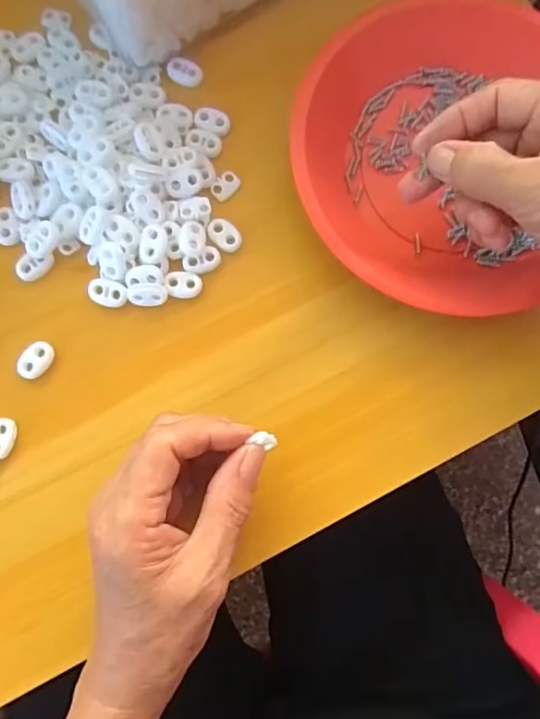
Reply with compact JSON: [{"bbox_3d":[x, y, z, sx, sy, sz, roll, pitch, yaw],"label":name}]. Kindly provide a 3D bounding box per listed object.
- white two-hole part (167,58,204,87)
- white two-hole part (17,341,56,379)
[{"bbox_3d":[-0.052,-0.178,0.320,0.022,0.004,0.016,33,83,0],"label":"white two-hole part"},{"bbox_3d":[-0.133,0.001,0.295,0.015,0.006,0.022,33,83,0],"label":"white two-hole part"}]

